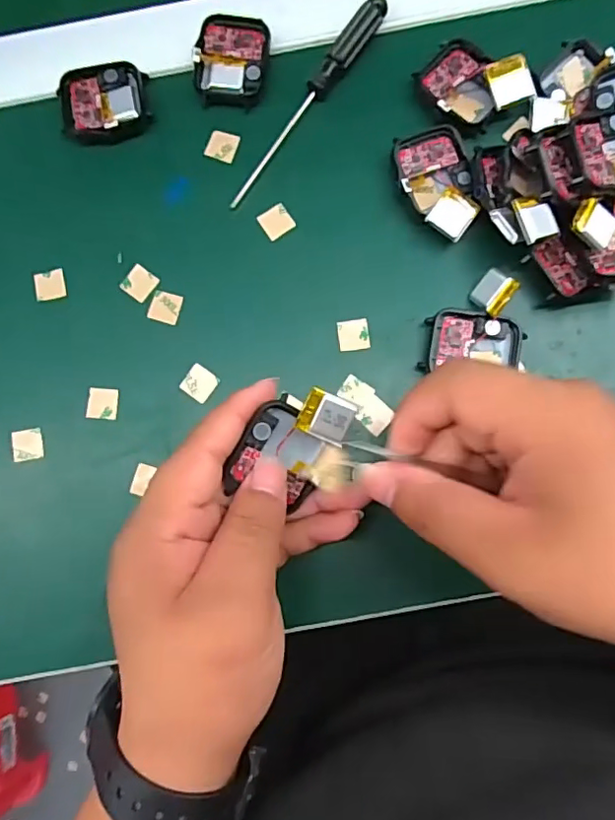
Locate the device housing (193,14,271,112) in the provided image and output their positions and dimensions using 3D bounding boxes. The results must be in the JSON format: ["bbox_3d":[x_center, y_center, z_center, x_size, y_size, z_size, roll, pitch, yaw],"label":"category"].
[{"bbox_3d":[-0.040,-0.185,0.298,0.038,0.008,0.046,8,85,3],"label":"device housing"}]

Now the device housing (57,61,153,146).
[{"bbox_3d":[-0.107,-0.162,0.296,0.044,0.010,0.042,-4,85,2],"label":"device housing"}]

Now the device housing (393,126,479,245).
[{"bbox_3d":[0.065,-0.113,0.280,0.036,0.011,0.059,-13,84,1],"label":"device housing"}]

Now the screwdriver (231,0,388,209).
[{"bbox_3d":[0.001,-0.160,0.293,0.012,0.010,0.131,35,87,5],"label":"screwdriver"}]

